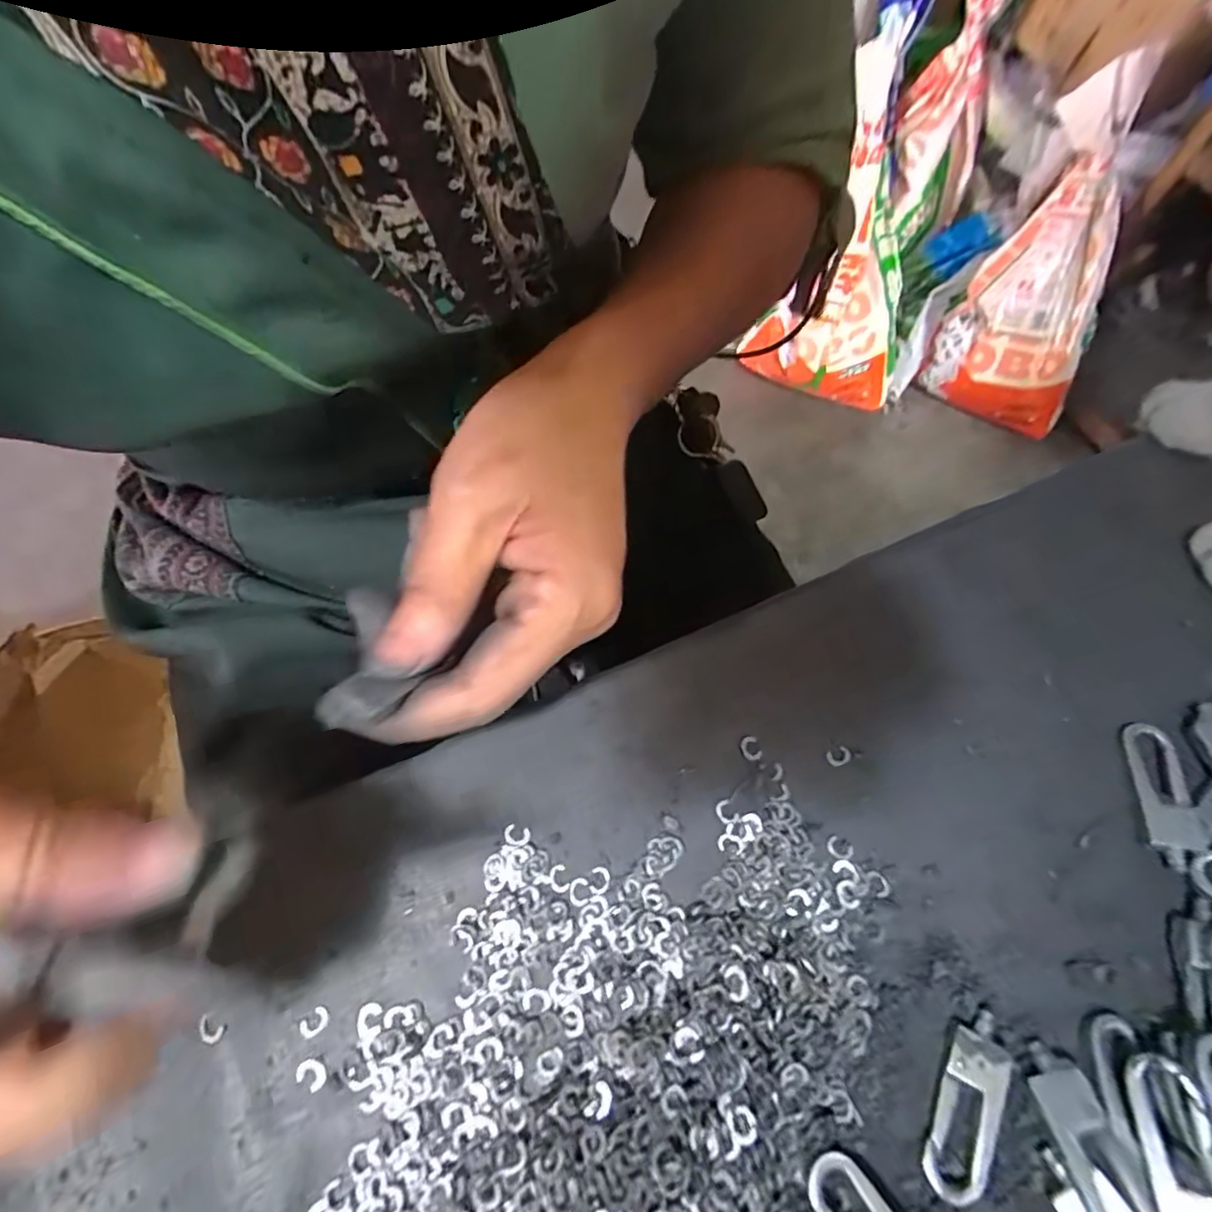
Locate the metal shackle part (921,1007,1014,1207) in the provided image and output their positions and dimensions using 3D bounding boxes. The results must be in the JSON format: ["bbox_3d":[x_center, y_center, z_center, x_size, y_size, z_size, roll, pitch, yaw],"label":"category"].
[{"bbox_3d":[0.098,0.132,0.157,0.015,0.004,0.044,23,68,10],"label":"metal shackle part"}]

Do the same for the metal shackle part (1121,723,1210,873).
[{"bbox_3d":[0.176,0.058,0.185,0.017,0.004,0.044,5,66,3],"label":"metal shackle part"}]

